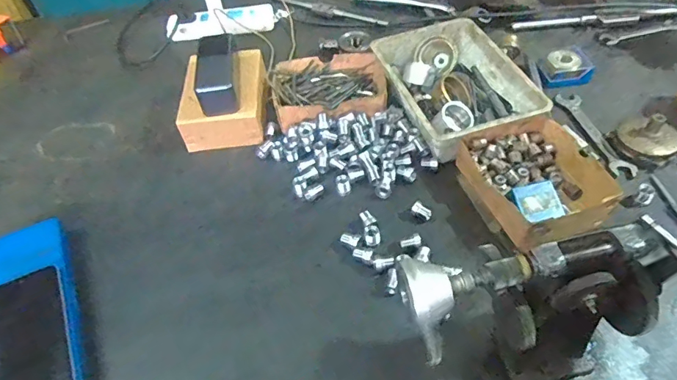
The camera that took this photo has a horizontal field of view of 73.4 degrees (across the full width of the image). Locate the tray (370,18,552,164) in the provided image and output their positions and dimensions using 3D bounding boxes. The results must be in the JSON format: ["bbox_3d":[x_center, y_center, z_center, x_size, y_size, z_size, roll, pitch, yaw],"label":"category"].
[{"bbox_3d":[0.170,-0.153,0.677,0.168,0.065,0.236,-16,50,-9],"label":"tray"}]

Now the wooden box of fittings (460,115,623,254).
[{"bbox_3d":[0.250,-0.019,0.576,0.158,0.046,0.184,-18,51,-11],"label":"wooden box of fittings"}]

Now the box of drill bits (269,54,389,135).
[{"bbox_3d":[-0.015,-0.158,0.715,0.179,0.039,0.145,-11,50,-5],"label":"box of drill bits"}]

